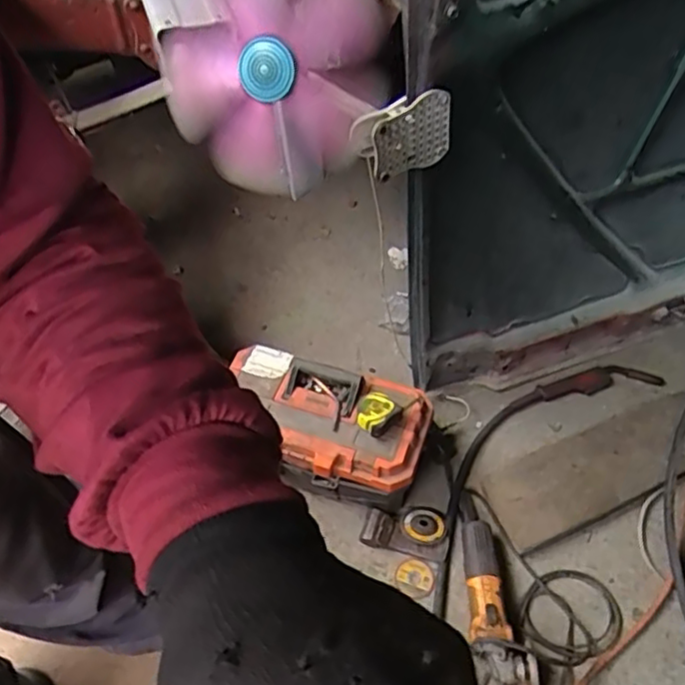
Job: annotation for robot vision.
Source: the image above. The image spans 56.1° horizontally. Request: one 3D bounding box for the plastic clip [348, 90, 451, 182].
[{"bbox_3d":[0.088,-0.293,0.900,0.136,0.103,0.069,-19,59,-12],"label":"plastic clip"}]

